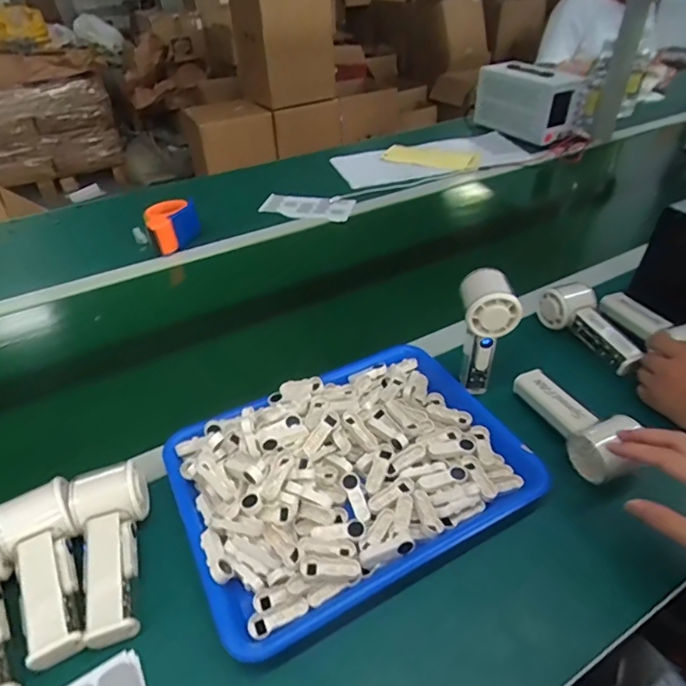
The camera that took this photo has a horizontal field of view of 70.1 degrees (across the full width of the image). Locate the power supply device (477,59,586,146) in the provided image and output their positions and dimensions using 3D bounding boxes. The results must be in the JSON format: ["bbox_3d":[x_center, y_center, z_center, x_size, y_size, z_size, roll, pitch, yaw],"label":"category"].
[{"bbox_3d":[0.502,-0.669,1.364,0.140,0.168,0.270,-21,43,-22],"label":"power supply device"}]

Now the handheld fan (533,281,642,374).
[{"bbox_3d":[0.338,-0.021,0.663,0.065,0.053,0.160,-18,52,-19],"label":"handheld fan"}]

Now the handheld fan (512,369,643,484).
[{"bbox_3d":[0.252,0.082,0.528,0.052,0.055,0.158,-12,34,-11],"label":"handheld fan"}]

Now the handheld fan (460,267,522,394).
[{"bbox_3d":[0.163,-0.013,0.565,0.057,0.139,0.059,2,41,5],"label":"handheld fan"}]

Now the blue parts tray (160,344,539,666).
[{"bbox_3d":[0.006,0.126,0.512,0.334,0.068,0.250,-21,42,-21],"label":"blue parts tray"}]

